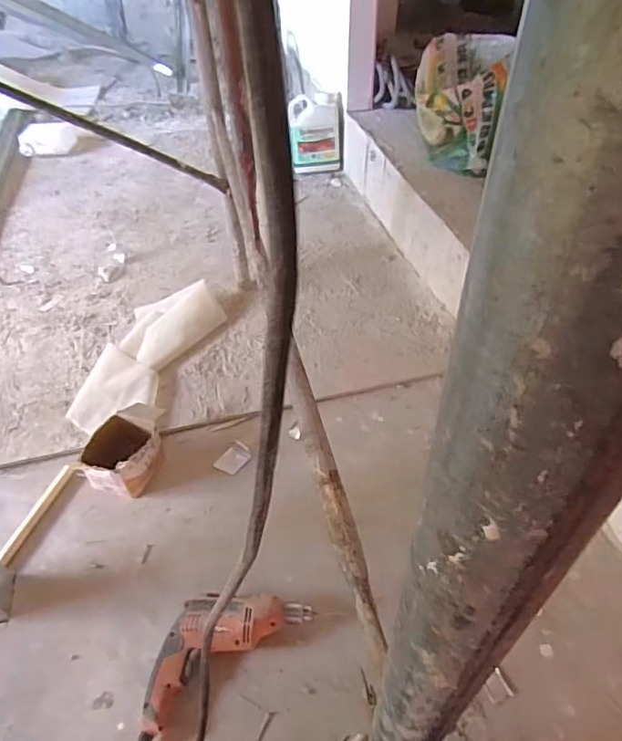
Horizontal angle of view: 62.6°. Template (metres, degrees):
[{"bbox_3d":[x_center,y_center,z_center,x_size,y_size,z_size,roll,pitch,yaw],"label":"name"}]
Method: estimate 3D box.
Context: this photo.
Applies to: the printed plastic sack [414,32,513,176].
[{"bbox_3d":[0.414,-0.764,1.464,0.235,0.297,0.292,7,45,9],"label":"printed plastic sack"}]

